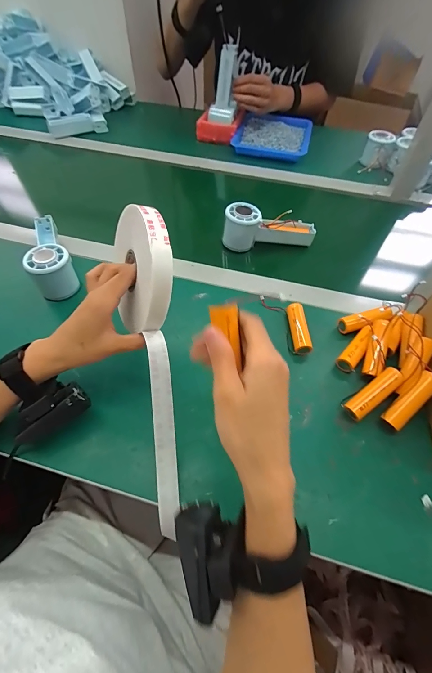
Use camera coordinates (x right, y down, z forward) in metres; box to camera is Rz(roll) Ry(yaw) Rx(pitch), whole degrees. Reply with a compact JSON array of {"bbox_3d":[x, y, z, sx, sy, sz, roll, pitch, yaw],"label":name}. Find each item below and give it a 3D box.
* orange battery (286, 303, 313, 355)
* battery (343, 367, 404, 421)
[{"bbox_3d":[0.111,-0.011,0.416,0.024,0.025,0.072,0,53,-2],"label":"orange battery"},{"bbox_3d":[0.178,0.064,0.345,0.072,0.015,0.022,-41,62,-2],"label":"battery"}]

